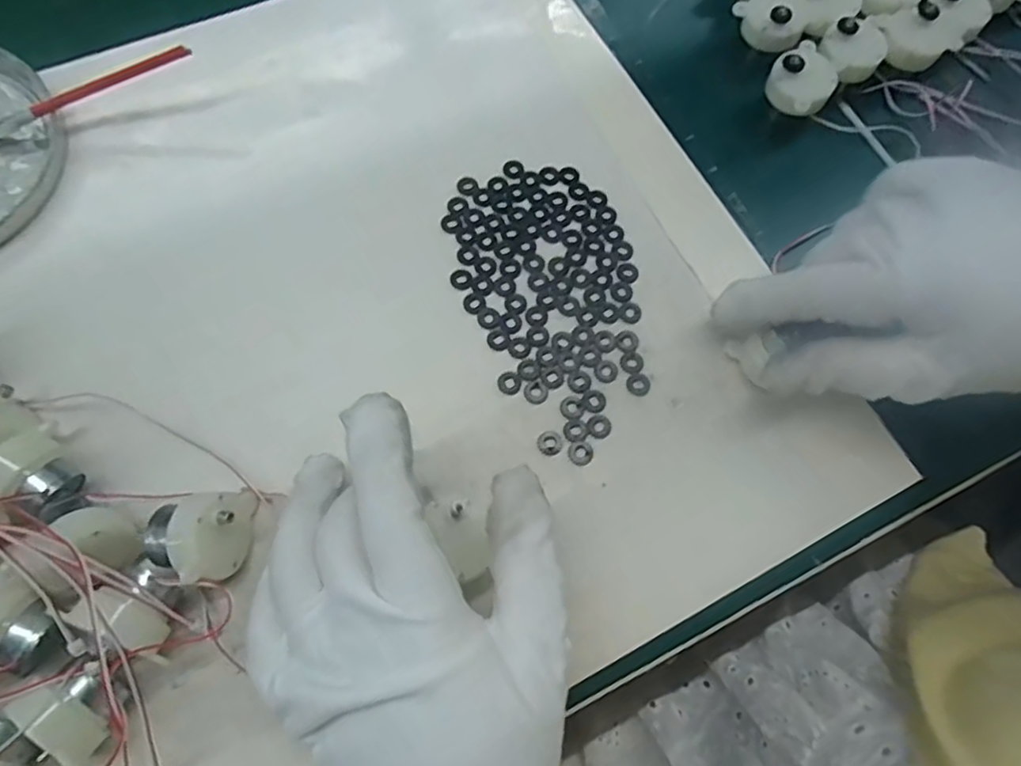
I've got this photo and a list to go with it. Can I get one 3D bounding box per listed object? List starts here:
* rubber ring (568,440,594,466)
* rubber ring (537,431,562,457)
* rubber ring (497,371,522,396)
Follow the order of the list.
[{"bbox_3d":[0.030,0.030,0.269,0.011,0.004,0.011,1,70,-2],"label":"rubber ring"},{"bbox_3d":[0.017,0.026,0.271,0.010,0.004,0.011,1,70,-2],"label":"rubber ring"},{"bbox_3d":[0.000,0.000,0.280,0.011,0.004,0.011,1,70,-2],"label":"rubber ring"}]

